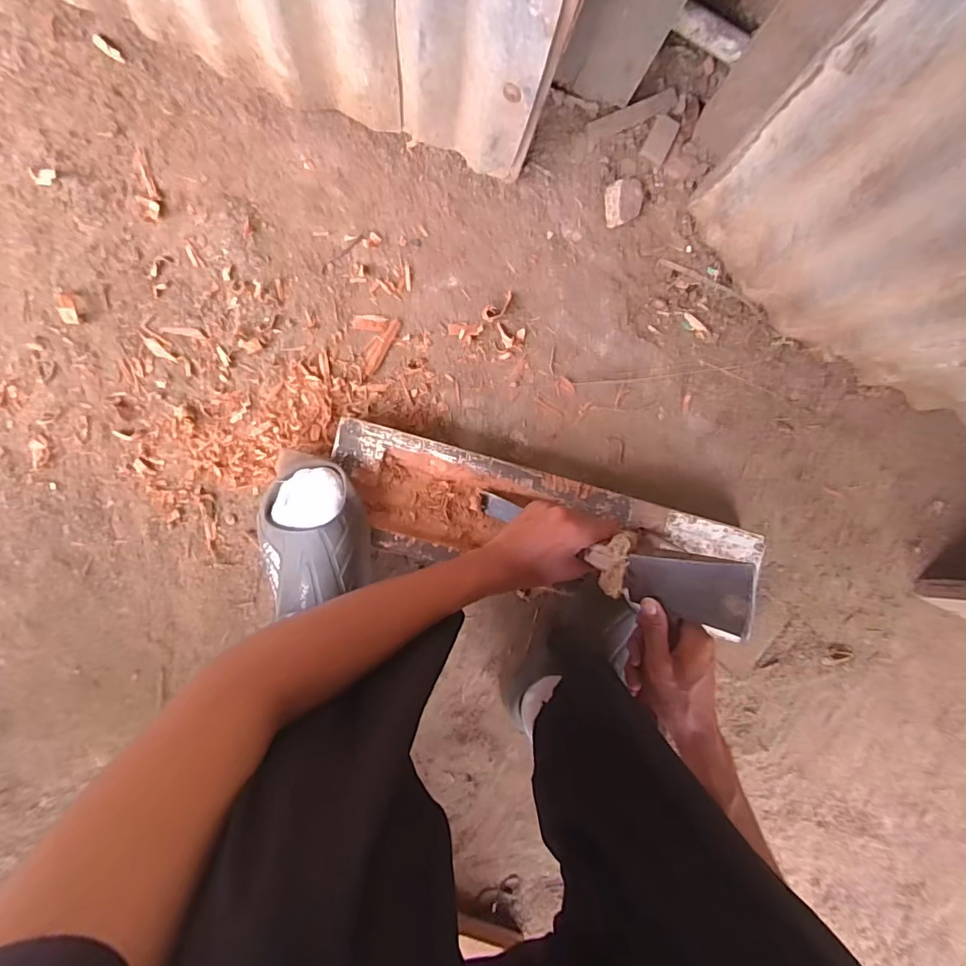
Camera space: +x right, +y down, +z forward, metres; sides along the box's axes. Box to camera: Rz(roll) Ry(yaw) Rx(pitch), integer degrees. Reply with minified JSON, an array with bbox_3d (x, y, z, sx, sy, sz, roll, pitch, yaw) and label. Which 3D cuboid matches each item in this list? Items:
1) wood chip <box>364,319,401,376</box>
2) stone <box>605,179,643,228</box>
[{"bbox_3d":[-0.125,-0.168,0.628,0.014,0.004,0.076,31,90,-9],"label":"wood chip"},{"bbox_3d":[0.182,-0.359,0.650,0.050,0.018,0.053,-8,96,-7],"label":"stone"}]

